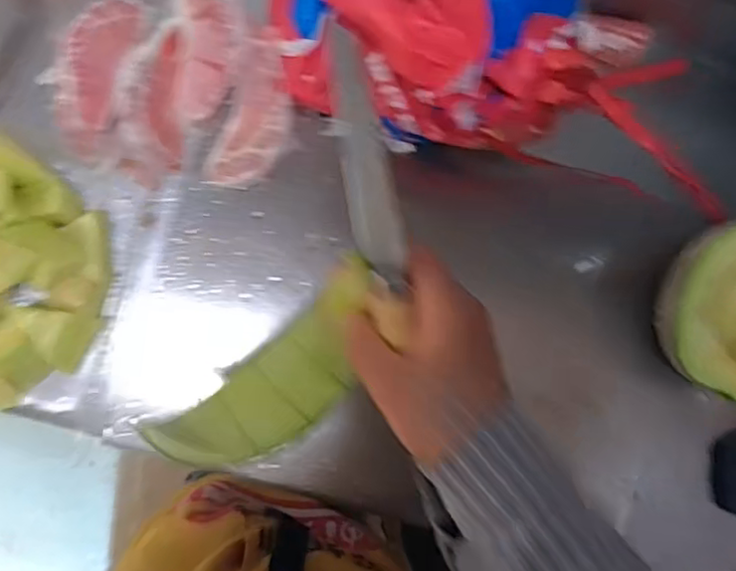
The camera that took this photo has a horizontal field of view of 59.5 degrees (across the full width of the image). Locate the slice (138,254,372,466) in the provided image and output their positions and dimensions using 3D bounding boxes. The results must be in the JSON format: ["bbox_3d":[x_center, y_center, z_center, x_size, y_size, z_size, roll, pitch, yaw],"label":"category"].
[{"bbox_3d":[-0.040,0.047,0.327,0.131,0.039,0.053,-44,94,-16],"label":"slice"}]

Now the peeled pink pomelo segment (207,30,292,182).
[{"bbox_3d":[-0.079,-0.122,0.459,0.045,0.018,0.106,17,86,-7],"label":"peeled pink pomelo segment"}]

